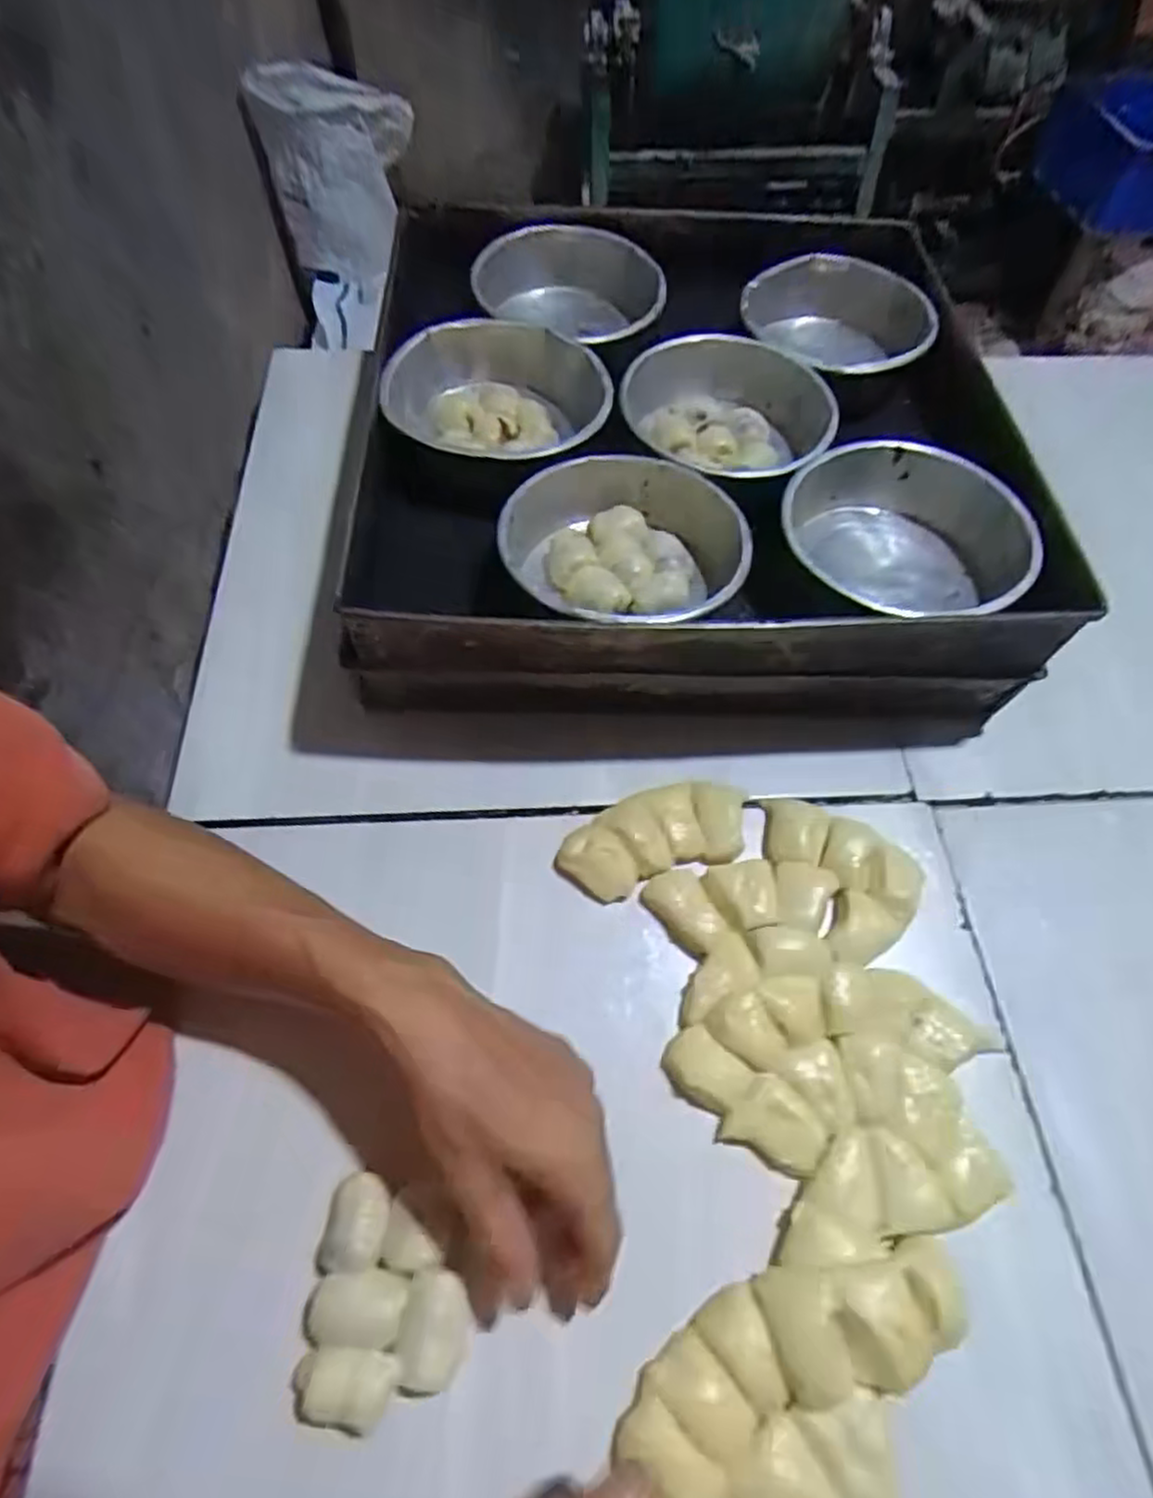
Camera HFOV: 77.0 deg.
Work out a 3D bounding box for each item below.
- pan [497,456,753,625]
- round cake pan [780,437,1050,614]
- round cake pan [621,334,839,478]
[{"bbox_3d":[0.029,-0.124,0.469,0.149,0.052,0.152,0,61,0],"label":"pan"},{"bbox_3d":[0.217,-0.133,0.489,0.150,0.059,0.160,0,61,0],"label":"round cake pan"},{"bbox_3d":[0.117,-0.247,0.550,0.156,0.045,0.151,1,61,0],"label":"round cake pan"}]

